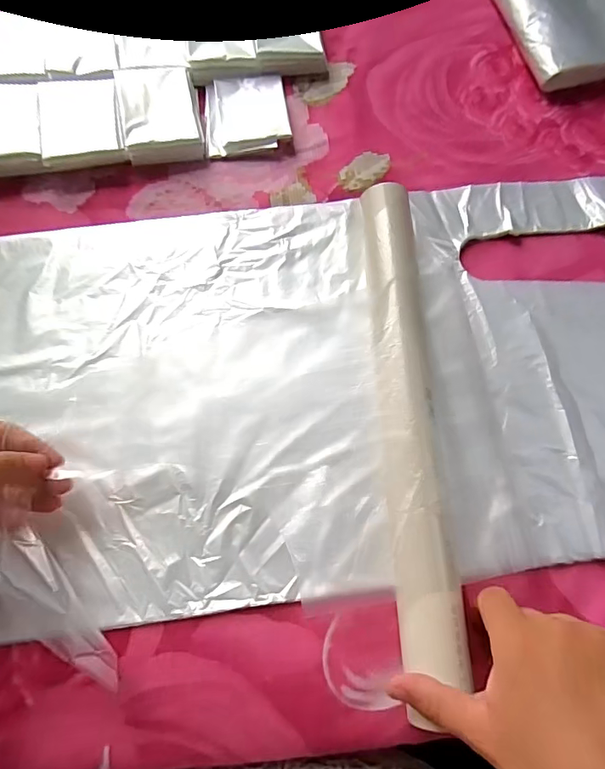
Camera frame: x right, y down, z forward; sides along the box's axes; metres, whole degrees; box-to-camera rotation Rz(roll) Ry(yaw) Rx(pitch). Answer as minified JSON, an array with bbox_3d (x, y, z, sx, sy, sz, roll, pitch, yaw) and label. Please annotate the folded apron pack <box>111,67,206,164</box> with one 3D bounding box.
[{"bbox_3d":[-0.125,-0.239,0.423,0.066,0.029,0.083,-11,73,-2],"label":"folded apron pack"}]

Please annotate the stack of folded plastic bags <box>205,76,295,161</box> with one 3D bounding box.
[{"bbox_3d":[-0.051,-0.249,0.439,0.075,0.010,0.083,-8,73,-1],"label":"stack of folded plastic bags"}]

